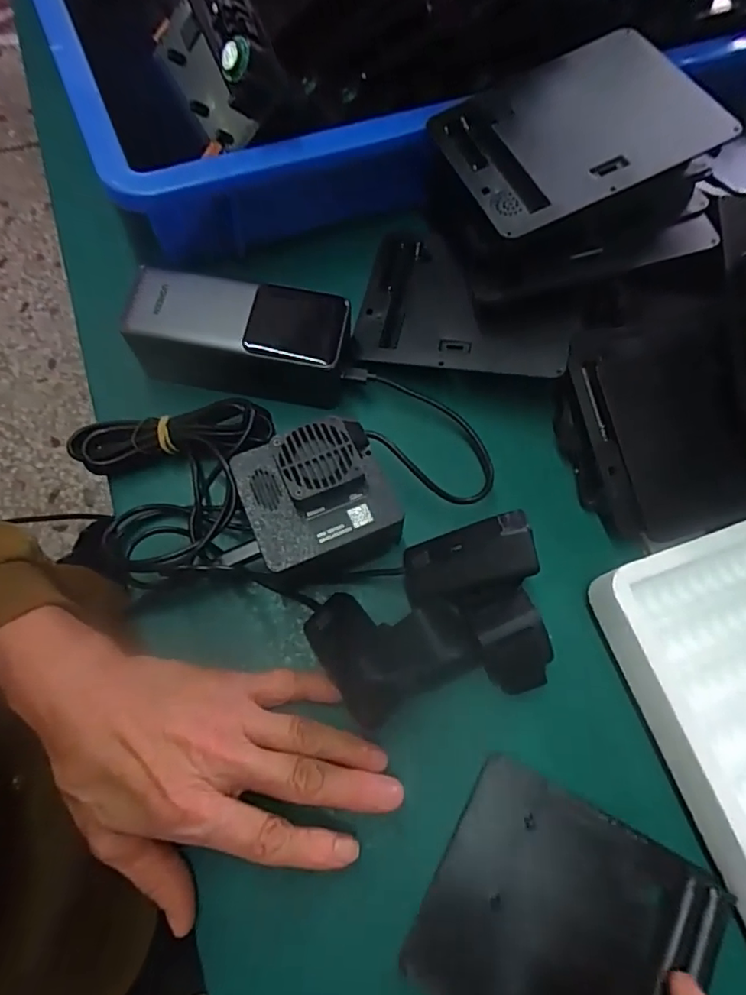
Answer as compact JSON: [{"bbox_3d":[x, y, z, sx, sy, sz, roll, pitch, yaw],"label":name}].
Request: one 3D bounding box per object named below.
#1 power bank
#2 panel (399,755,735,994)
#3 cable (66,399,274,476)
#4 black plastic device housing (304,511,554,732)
[{"bbox_3d":[-0.080,-0.100,0.337,0.125,0.039,0.051,5,69,2],"label":"power bank"},{"bbox_3d":[0.093,0.207,0.266,0.125,0.020,0.109,28,71,11],"label":"panel"},{"bbox_3d":[-0.119,-0.036,0.328,0.114,0.020,0.026,-8,69,-3],"label":"cable"},{"bbox_3d":[0.028,0.066,0.293,0.123,0.059,0.085,-12,69,-4],"label":"black plastic device housing"}]

